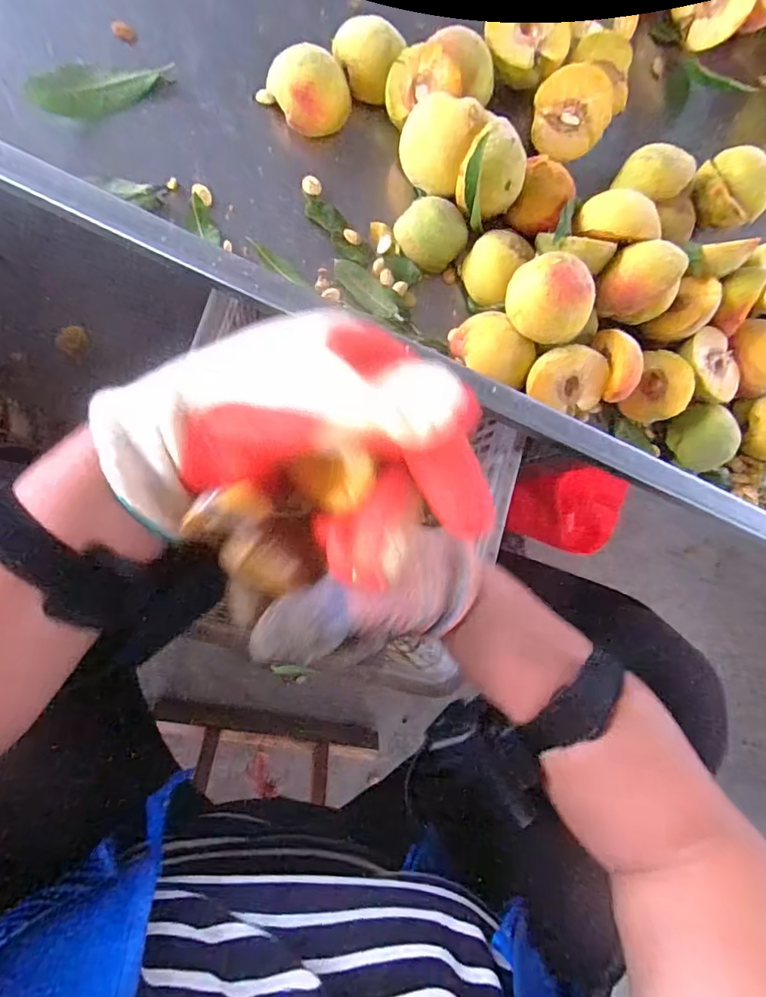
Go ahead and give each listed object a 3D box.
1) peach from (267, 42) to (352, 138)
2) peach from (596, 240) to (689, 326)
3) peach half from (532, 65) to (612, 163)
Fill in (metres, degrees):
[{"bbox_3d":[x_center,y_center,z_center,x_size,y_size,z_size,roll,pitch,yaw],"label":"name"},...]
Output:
[{"bbox_3d":[-0.056,-0.305,0.365,0.051,0.035,0.060,-42,94,-12],"label":"peach"},{"bbox_3d":[0.197,-0.164,0.374,0.044,0.050,0.056,-33,93,-13],"label":"peach"},{"bbox_3d":[0.154,-0.315,0.405,0.058,0.036,0.059,1,121,17],"label":"peach half"}]

